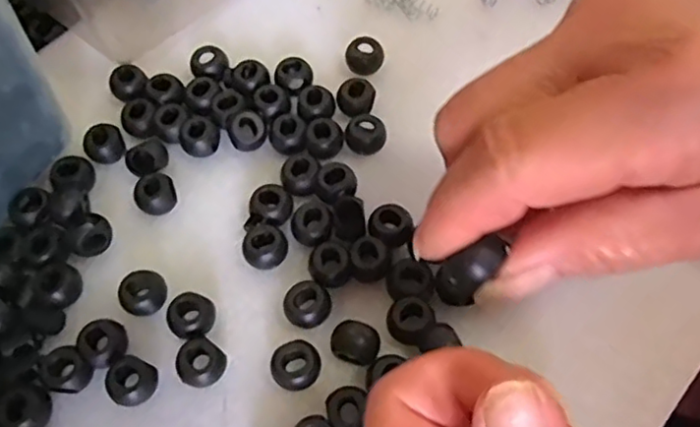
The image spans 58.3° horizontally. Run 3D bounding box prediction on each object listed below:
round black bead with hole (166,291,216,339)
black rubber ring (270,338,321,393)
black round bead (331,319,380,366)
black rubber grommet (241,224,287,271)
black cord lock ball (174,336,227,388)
[{"bbox_3d":[-0.064,0.042,0.257,0.018,0.011,0.019,-1,61,1],"label":"round black bead with hole"},{"bbox_3d":[-0.021,0.060,0.245,0.018,0.013,0.019,-1,61,1],"label":"black rubber ring"},{"bbox_3d":[0.002,0.051,0.245,0.019,0.016,0.014,23,64,13],"label":"black round bead"},{"bbox_3d":[-0.037,0.016,0.271,0.018,0.015,0.019,-1,61,1],"label":"black rubber grommet"},{"bbox_3d":[-0.059,0.059,0.247,0.018,0.009,0.018,-1,61,1],"label":"black cord lock ball"}]

